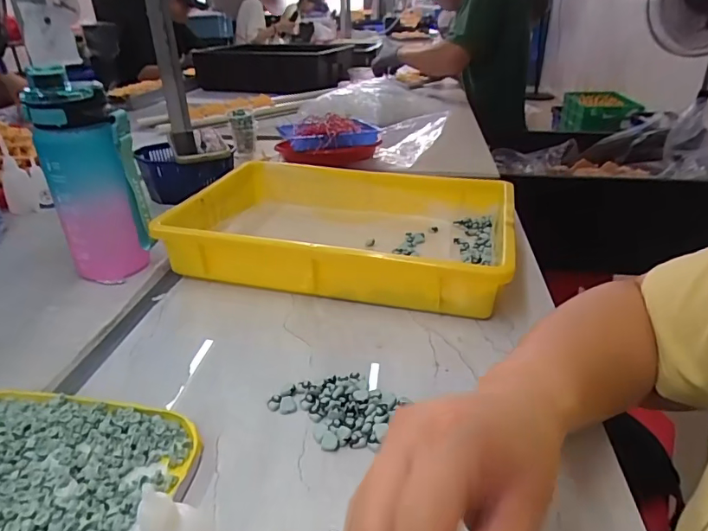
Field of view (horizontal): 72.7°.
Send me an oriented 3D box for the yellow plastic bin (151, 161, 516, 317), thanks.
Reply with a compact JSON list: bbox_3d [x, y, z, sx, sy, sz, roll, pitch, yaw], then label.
[{"bbox_3d":[-0.008,-0.042,0.559,0.347,0.067,0.233,7,30,13],"label":"yellow plastic bin"}]

